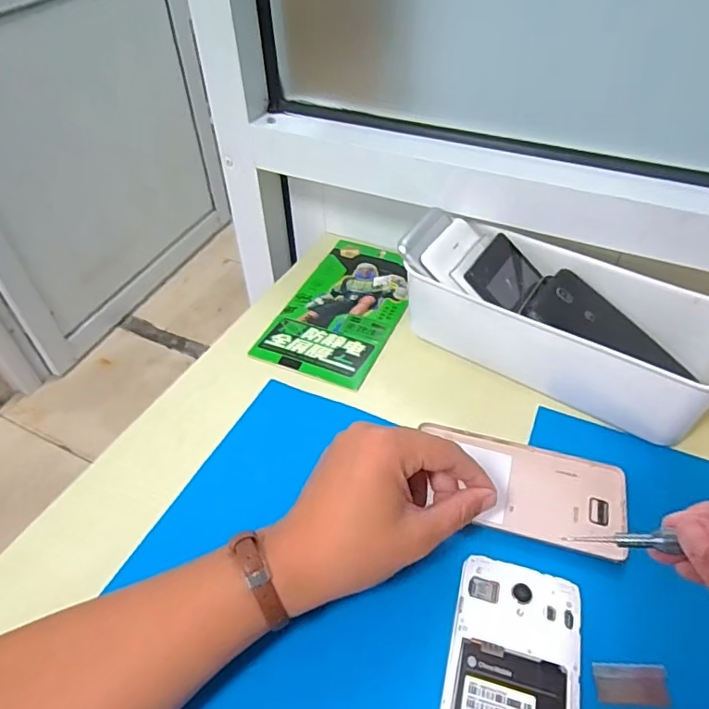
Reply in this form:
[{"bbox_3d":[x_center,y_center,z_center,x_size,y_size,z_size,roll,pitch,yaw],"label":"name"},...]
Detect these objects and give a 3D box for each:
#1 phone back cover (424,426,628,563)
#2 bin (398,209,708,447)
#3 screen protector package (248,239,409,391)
[{"bbox_3d":[0.116,0.092,0.368,0.136,0.008,0.071,13,48,13],"label":"phone back cover"},{"bbox_3d":[0.160,-0.027,0.426,0.255,0.082,0.105,27,53,24],"label":"bin"},{"bbox_3d":[-0.007,-0.050,0.508,0.107,0.004,0.186,18,49,17],"label":"screen protector package"}]

